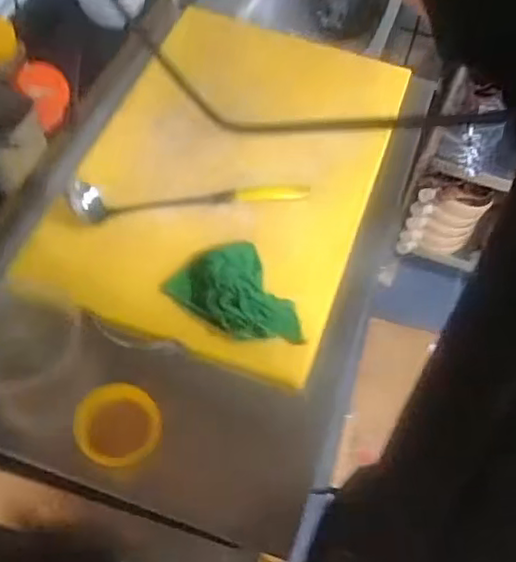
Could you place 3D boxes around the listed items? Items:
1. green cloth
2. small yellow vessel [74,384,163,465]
[{"bbox_3d":[-0.029,0.026,0.820,0.115,0.059,0.156,-28,63,-20],"label":"green cloth"},{"bbox_3d":[-0.156,0.162,0.745,0.090,0.037,0.090,2,57,-3],"label":"small yellow vessel"}]

